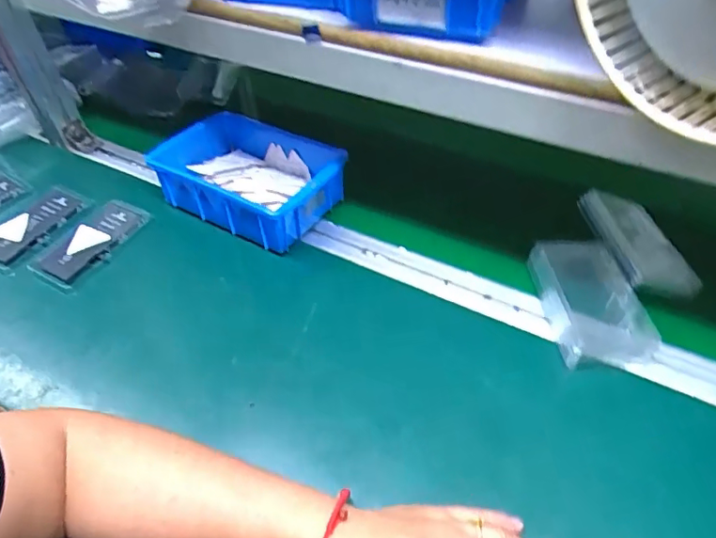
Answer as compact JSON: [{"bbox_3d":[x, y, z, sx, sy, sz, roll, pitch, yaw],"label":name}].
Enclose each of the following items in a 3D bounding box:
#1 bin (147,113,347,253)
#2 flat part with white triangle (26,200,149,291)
[{"bbox_3d":[-0.127,-0.108,0.632,0.210,0.067,0.136,23,52,23],"label":"bin"},{"bbox_3d":[-0.300,-0.031,0.603,0.073,0.010,0.125,23,52,23],"label":"flat part with white triangle"}]

